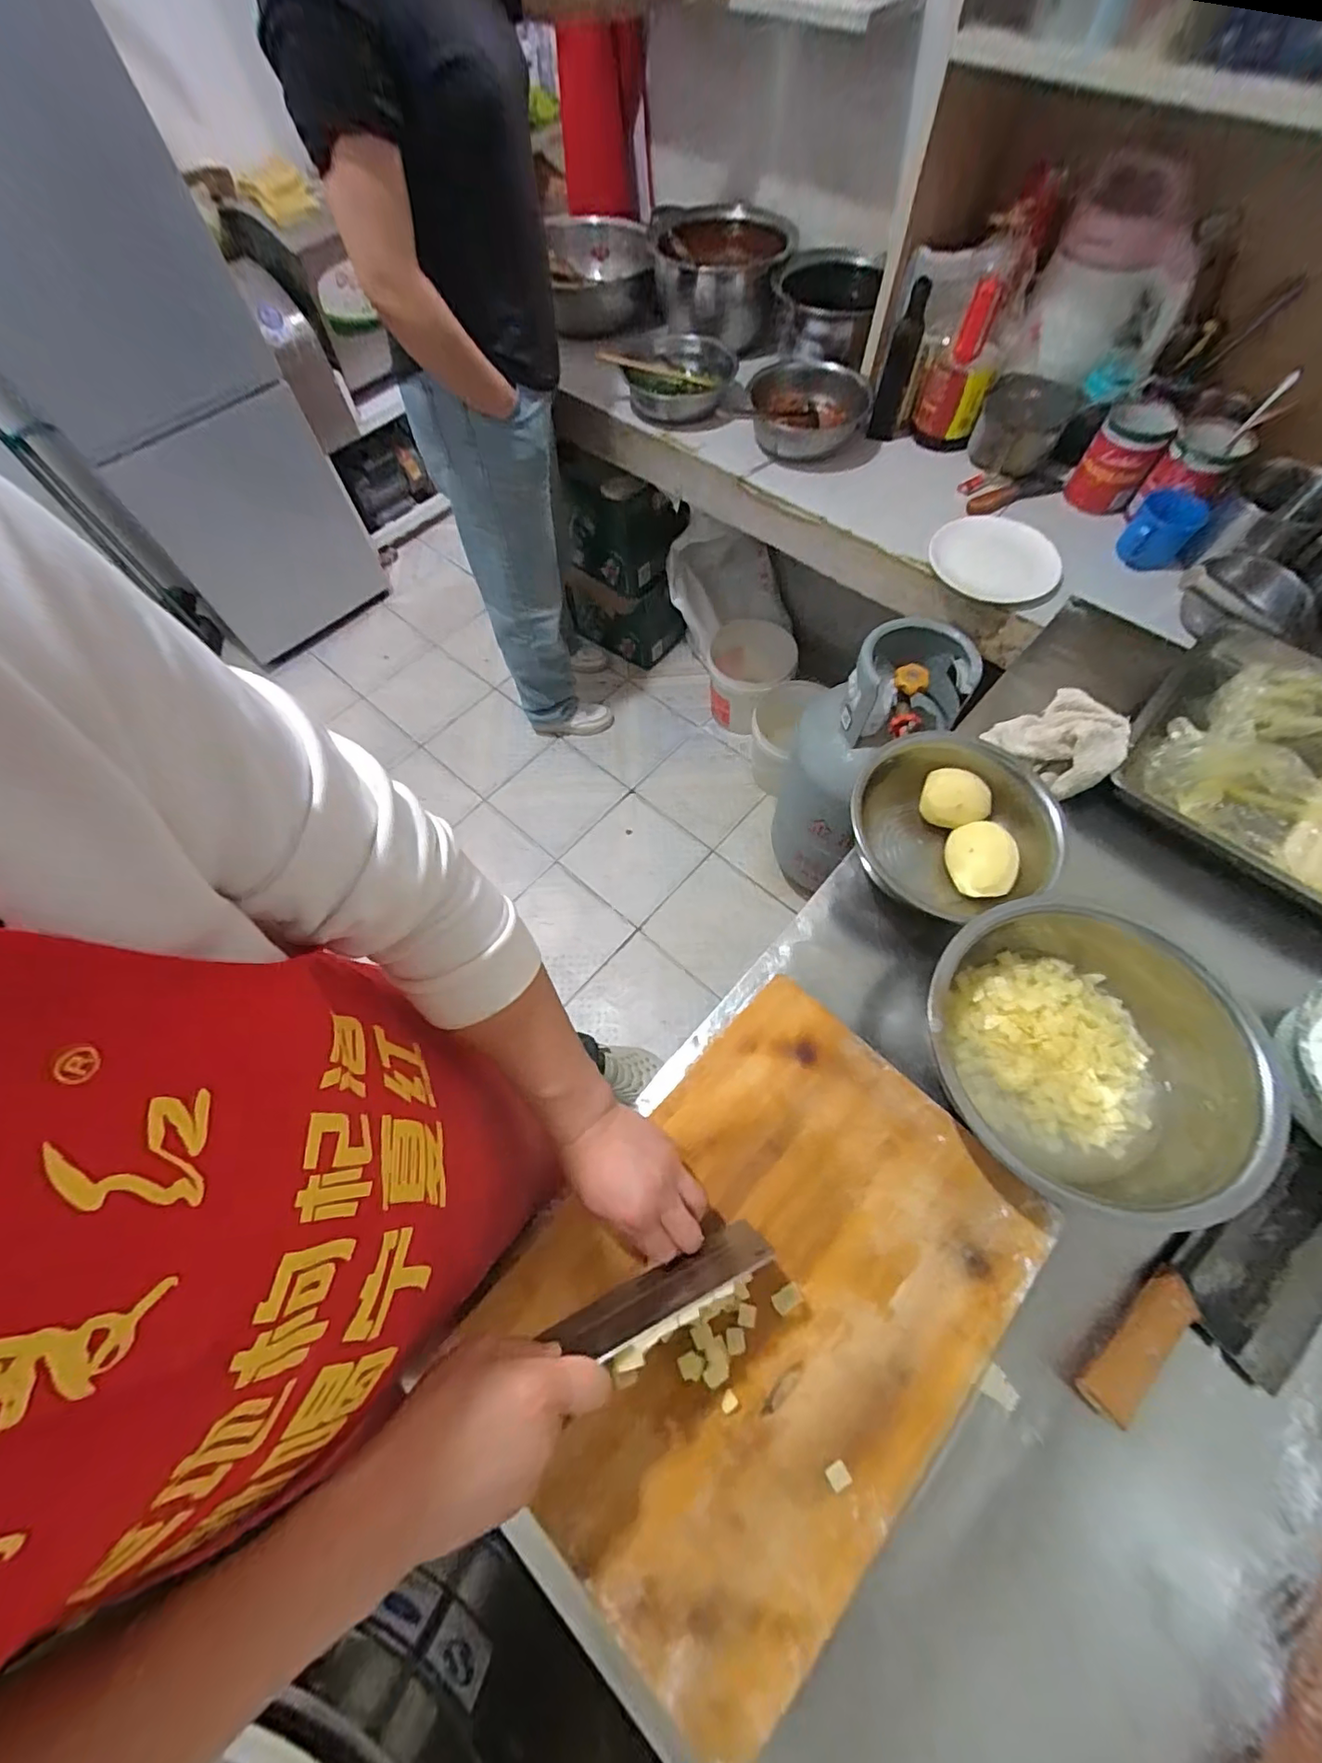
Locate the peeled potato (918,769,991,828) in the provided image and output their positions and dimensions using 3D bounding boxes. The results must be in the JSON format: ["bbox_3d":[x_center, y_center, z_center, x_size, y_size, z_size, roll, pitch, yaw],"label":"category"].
[{"bbox_3d":[0.332,-0.088,0.647,0.075,0.056,0.058,24,67,13],"label":"peeled potato"}]

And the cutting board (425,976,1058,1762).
[{"bbox_3d":[0.077,0.328,0.464,0.427,0.046,0.330,-42,69,-17],"label":"cutting board"}]

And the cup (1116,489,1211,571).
[{"bbox_3d":[0.772,-0.542,0.879,0.088,0.074,0.092,-1,65,1],"label":"cup"}]

